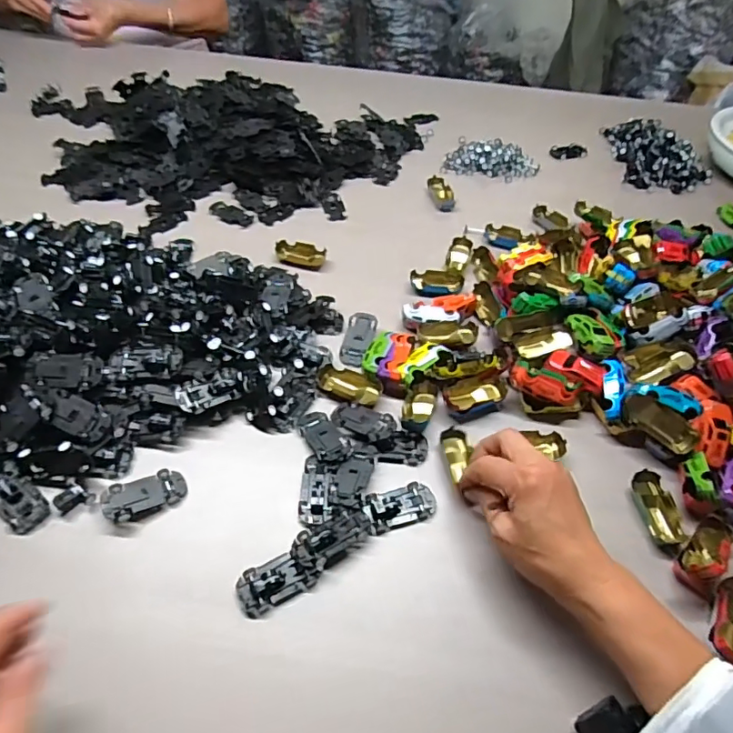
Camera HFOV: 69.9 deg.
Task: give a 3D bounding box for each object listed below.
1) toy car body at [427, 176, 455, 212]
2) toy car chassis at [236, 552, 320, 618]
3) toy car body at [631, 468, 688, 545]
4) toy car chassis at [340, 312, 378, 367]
[{"bbox_3d":[0.110,-0.253,0.765,0.031,0.015,0.061,-8,51,-11],"label":"toy car body"},{"bbox_3d":[-0.069,0.161,0.397,0.058,0.010,0.033,-23,55,-21],"label":"toy car chassis"},{"bbox_3d":[0.250,0.122,0.453,0.030,0.019,0.062,-6,50,-9],"label":"toy car body"},{"bbox_3d":[-0.008,-0.031,0.562,0.031,0.009,0.066,10,50,5],"label":"toy car chassis"}]

